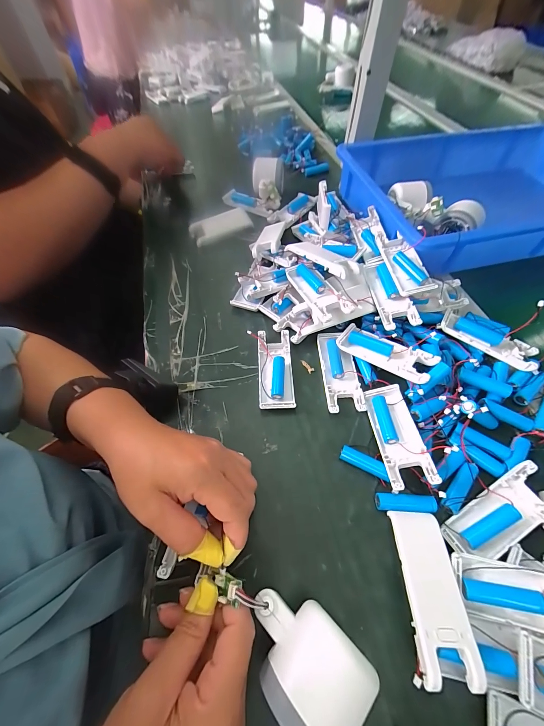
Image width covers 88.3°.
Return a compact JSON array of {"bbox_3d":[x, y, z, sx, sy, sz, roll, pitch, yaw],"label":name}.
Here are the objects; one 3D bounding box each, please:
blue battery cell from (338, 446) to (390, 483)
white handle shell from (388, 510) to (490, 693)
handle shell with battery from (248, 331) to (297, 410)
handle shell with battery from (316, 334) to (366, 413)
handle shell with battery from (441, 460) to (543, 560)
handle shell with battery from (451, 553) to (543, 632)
[{"bbox_3d":[0.090,0.098,0.273,0.048,0.014,0.012,23,61,15],"label":"blue battery cell"},{"bbox_3d":[0.121,0.171,0.214,0.039,0.011,0.102,3,45,3],"label":"white handle shell"},{"bbox_3d":[0.003,0.007,0.330,0.043,0.015,0.101,-5,58,-2],"label":"handle shell with battery"},{"bbox_3d":[0.079,0.009,0.327,0.040,0.017,0.102,-3,58,-1],"label":"handle shell with battery"},{"bbox_3d":[0.198,0.129,0.238,0.099,0.019,0.040,-27,61,-16],"label":"handle shell with battery"},{"bbox_3d":[0.193,0.175,0.206,0.099,0.021,0.038,1,61,22],"label":"handle shell with battery"}]

